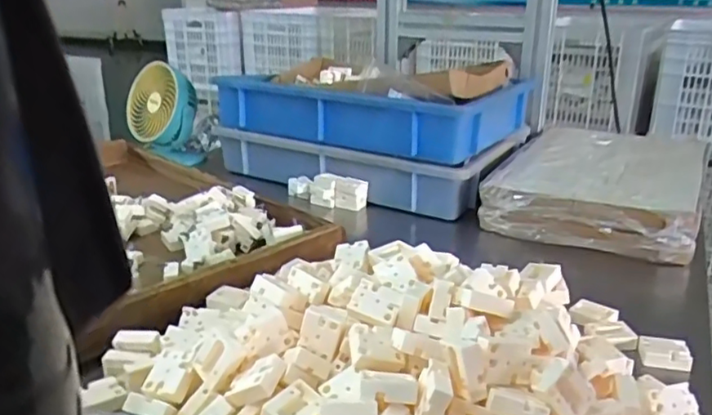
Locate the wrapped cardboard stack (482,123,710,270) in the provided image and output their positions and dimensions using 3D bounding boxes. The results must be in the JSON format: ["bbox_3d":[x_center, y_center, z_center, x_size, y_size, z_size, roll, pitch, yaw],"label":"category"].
[{"bbox_3d":[0.325,-0.030,0.827,0.243,0.065,0.302,11,23,26],"label":"wrapped cardboard stack"}]

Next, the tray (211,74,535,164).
[{"bbox_3d":[0.013,-0.158,0.932,0.429,0.080,0.254,14,24,32],"label":"tray"}]

